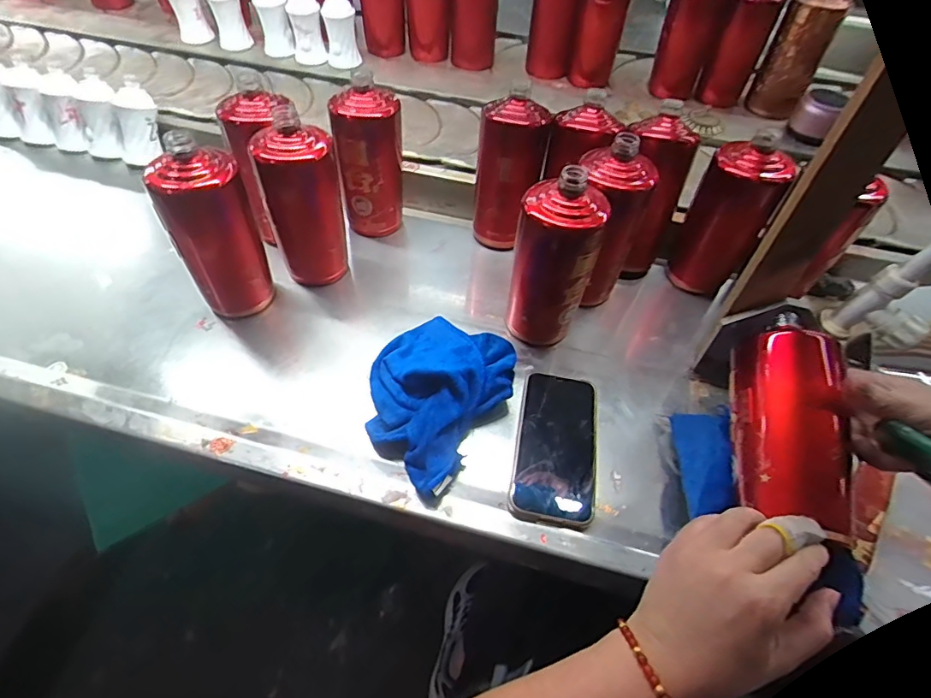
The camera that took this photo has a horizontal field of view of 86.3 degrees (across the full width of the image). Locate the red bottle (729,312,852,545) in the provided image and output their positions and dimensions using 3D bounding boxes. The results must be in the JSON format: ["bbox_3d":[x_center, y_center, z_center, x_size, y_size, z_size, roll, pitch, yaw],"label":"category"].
[{"bbox_3d":[0.252,0.048,0.390,0.062,0.058,0.171,7,71,2],"label":"red bottle"}]

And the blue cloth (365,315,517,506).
[{"bbox_3d":[-0.038,0.038,0.505,0.146,0.059,0.179,28,57,17],"label":"blue cloth"}]

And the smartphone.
[{"bbox_3d":[0.092,0.094,0.495,0.079,0.016,0.164,10,54,5],"label":"smartphone"}]

